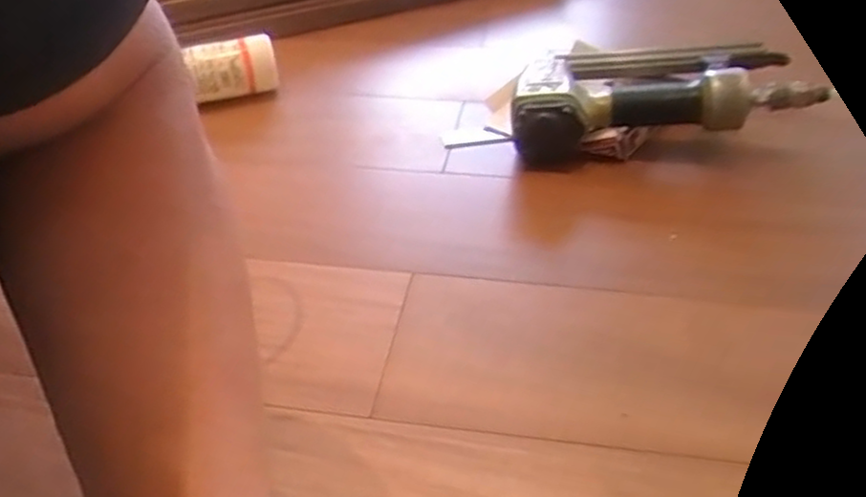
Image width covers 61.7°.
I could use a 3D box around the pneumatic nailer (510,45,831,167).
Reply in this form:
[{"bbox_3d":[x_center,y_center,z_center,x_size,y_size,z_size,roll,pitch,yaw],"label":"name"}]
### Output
[{"bbox_3d":[0.198,-0.153,0.688,0.241,0.071,0.188,2,38,6],"label":"pneumatic nailer"}]

